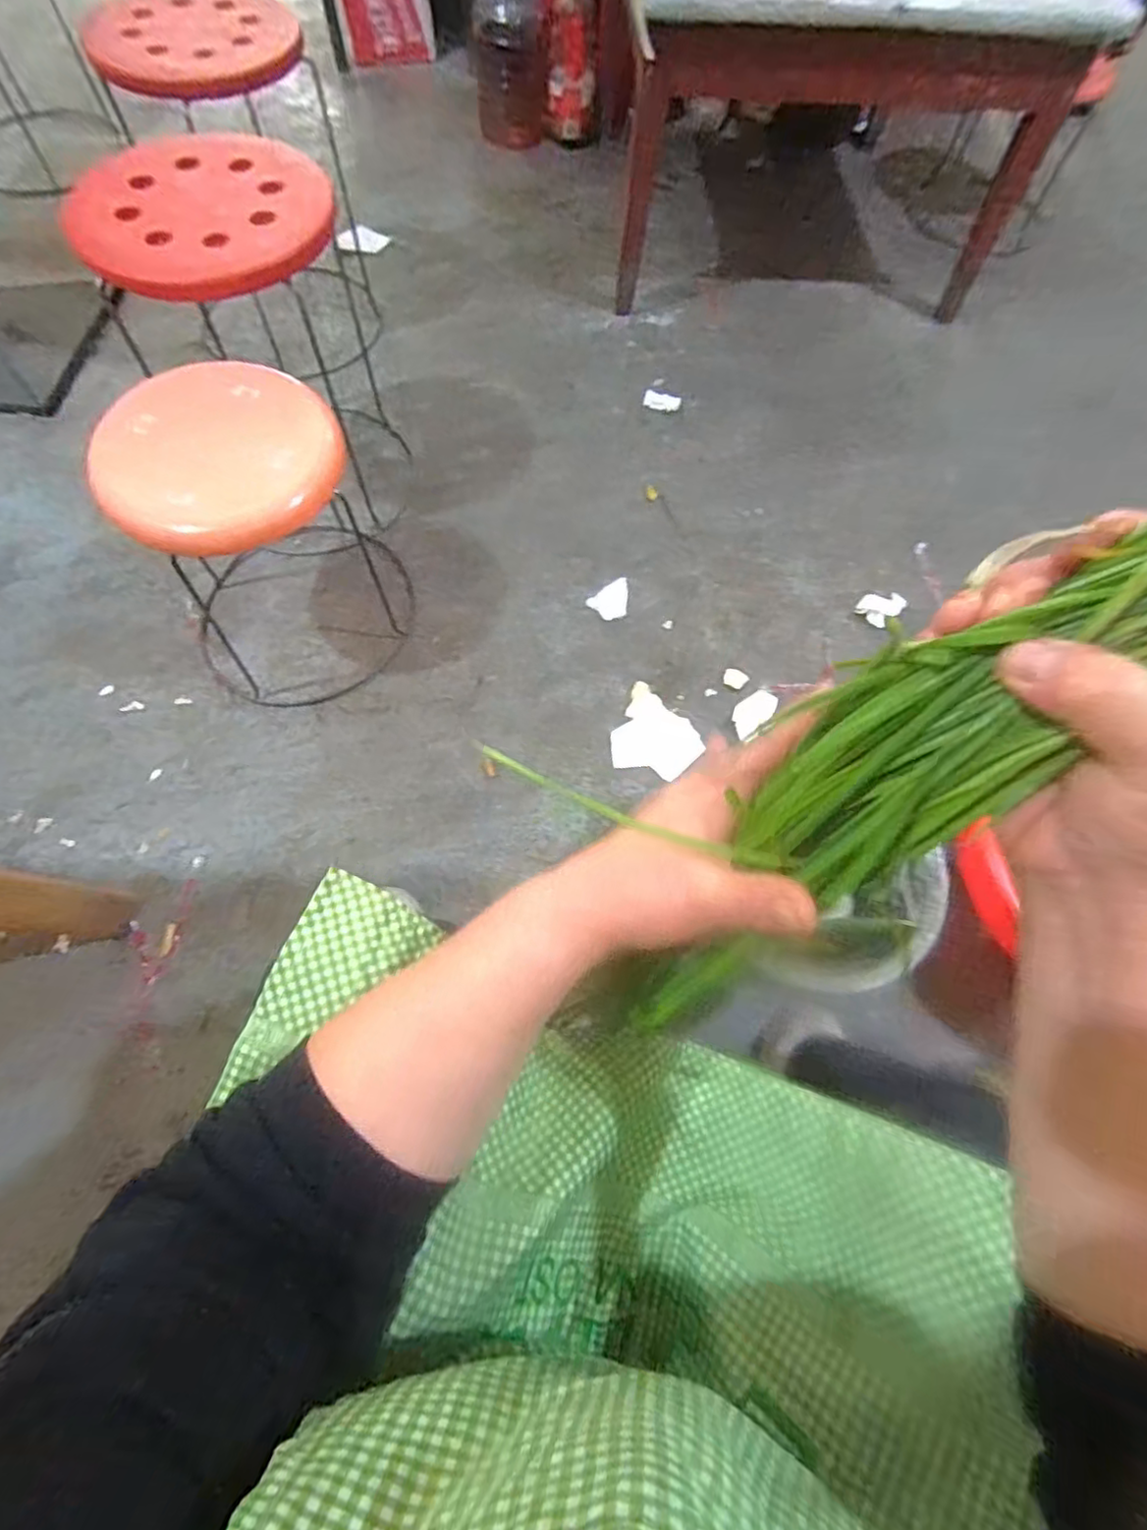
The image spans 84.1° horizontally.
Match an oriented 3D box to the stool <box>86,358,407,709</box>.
[{"bbox_3d":[-0.429,-0.301,0.882,0.288,0.361,0.308,1,67,-3],"label":"stool"}]

